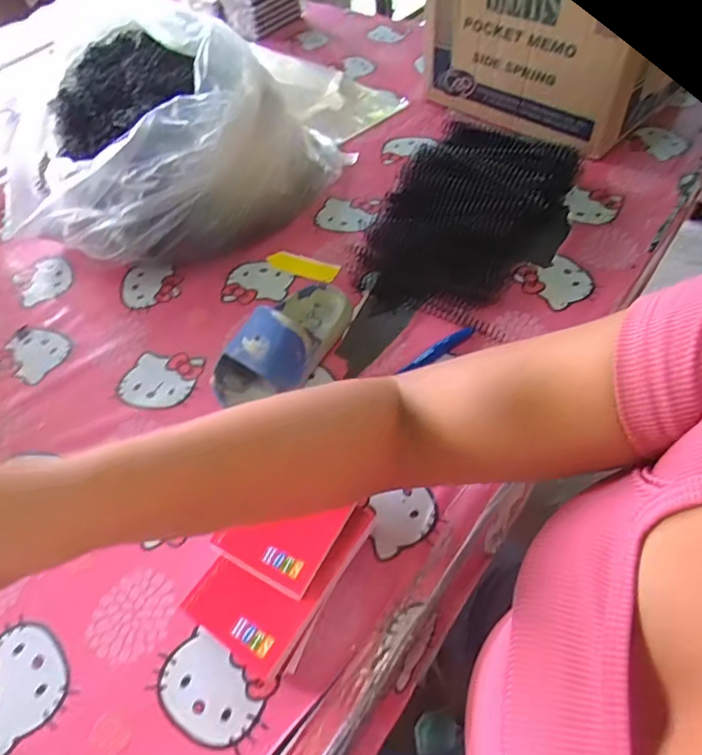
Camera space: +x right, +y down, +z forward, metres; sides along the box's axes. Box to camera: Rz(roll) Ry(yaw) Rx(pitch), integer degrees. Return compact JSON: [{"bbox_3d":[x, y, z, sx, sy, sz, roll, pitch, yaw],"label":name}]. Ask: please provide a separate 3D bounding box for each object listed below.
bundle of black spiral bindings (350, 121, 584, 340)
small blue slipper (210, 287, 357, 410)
[{"bbox_3d":[0.130,-0.182,0.622,0.191,0.073,0.270,20,58,19],"label":"bundle of black spiral bindings"},{"bbox_3d":[-0.065,-0.040,0.543,0.089,0.060,0.174,22,59,20],"label":"small blue slipper"}]

